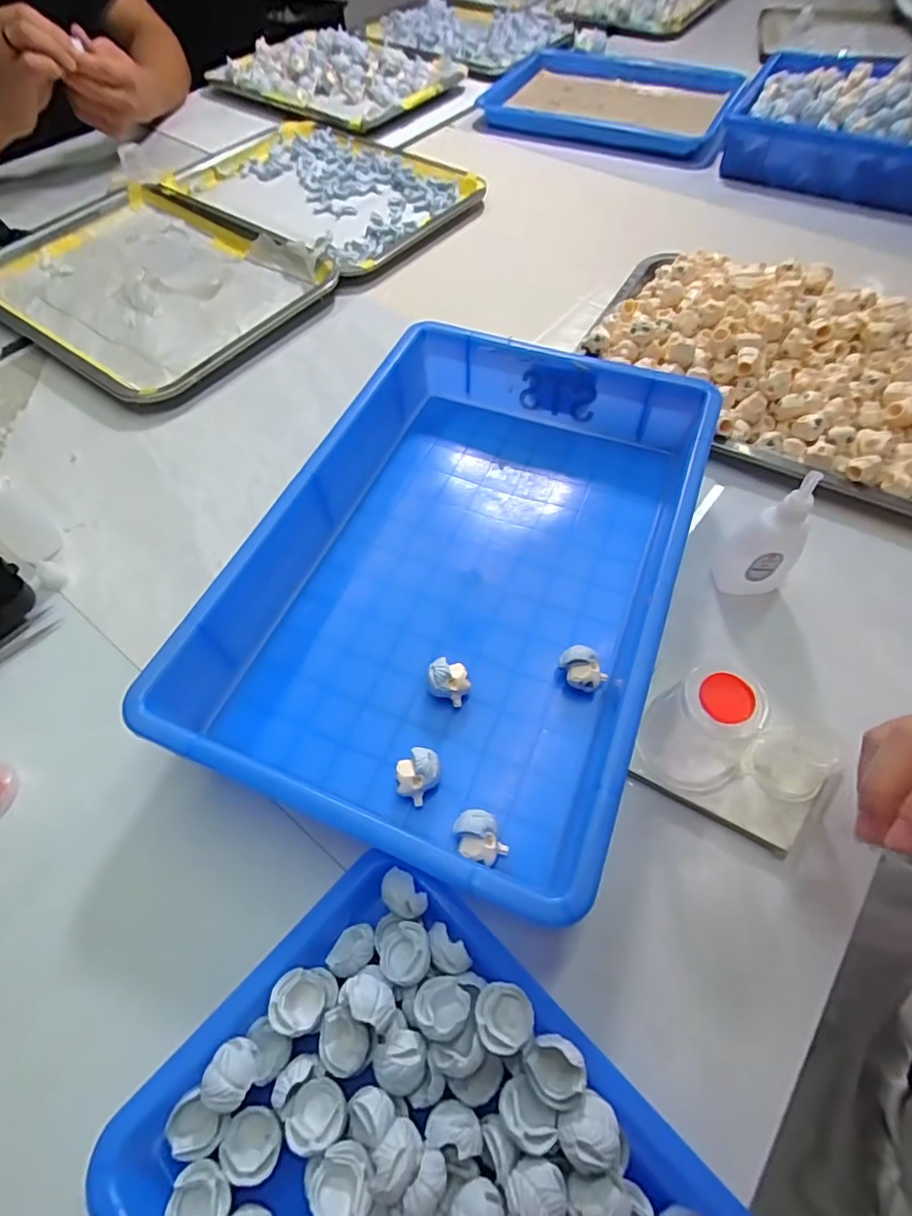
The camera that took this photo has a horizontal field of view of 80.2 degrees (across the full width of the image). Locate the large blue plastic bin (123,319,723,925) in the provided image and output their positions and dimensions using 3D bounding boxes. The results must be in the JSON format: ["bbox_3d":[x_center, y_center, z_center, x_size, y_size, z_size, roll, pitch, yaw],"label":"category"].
[{"bbox_3d":[0.011,-0.034,0.355,0.247,0.060,0.363,20,63,12],"label":"large blue plastic bin"}]

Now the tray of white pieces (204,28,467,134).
[{"bbox_3d":[-0.178,-0.827,0.832,0.311,0.030,0.258,34,66,19],"label":"tray of white pieces"}]

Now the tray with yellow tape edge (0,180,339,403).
[{"bbox_3d":[-0.334,-0.350,0.575,0.372,0.018,0.257,32,66,18],"label":"tray with yellow tape edge"}]

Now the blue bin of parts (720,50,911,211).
[{"bbox_3d":[0.538,-0.594,0.664,0.363,0.064,0.260,24,63,14],"label":"blue bin of parts"}]

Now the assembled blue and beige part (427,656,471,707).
[{"bbox_3d":[-0.004,0.045,0.329,0.025,0.022,0.023,10,61,6],"label":"assembled blue and beige part"}]

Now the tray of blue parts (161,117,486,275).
[{"bbox_3d":[-0.175,-0.525,0.684,0.374,0.030,0.260,35,66,19],"label":"tray of blue parts"}]

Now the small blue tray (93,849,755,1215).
[{"bbox_3d":[-0.017,0.229,0.209,0.211,0.035,0.171,39,68,20],"label":"small blue tray"}]

